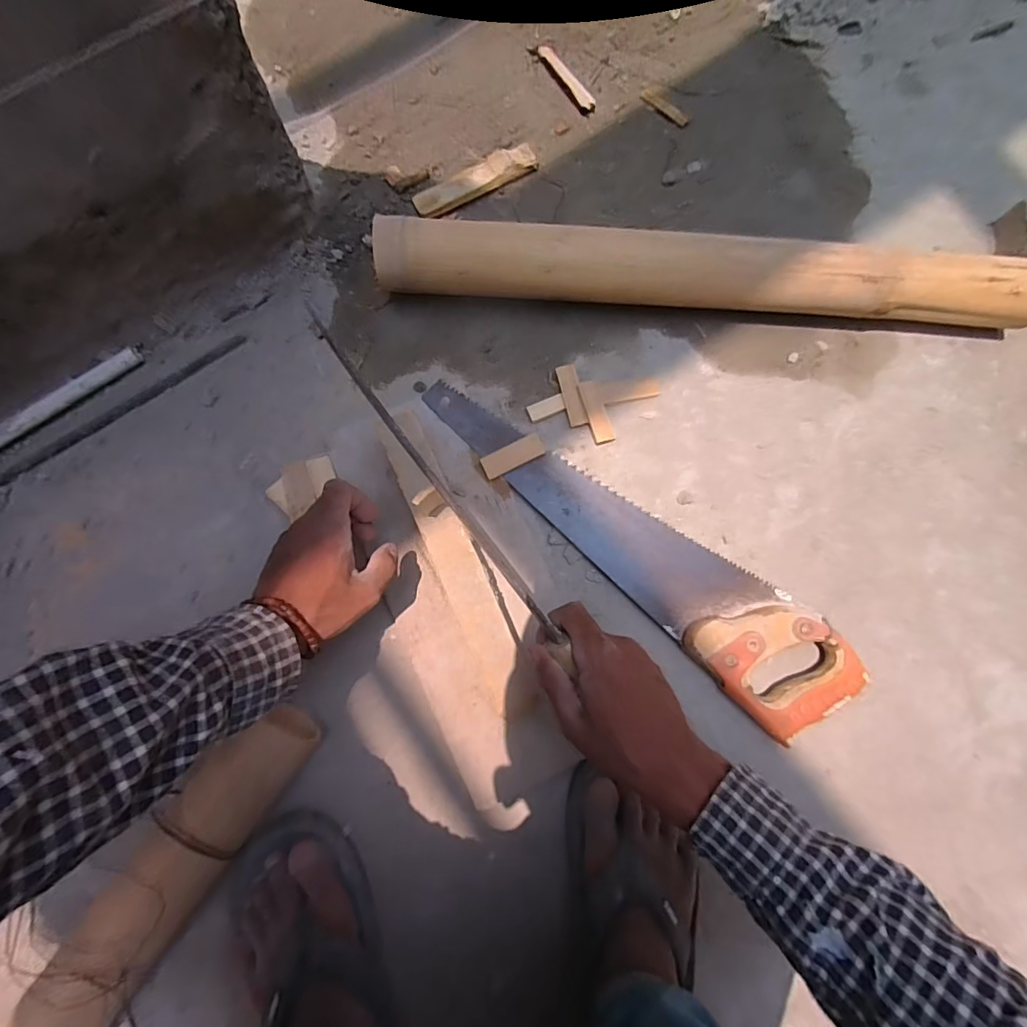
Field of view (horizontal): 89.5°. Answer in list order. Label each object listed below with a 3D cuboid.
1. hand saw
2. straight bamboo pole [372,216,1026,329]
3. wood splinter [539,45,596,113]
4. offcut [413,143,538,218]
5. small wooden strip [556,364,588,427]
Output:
[{"bbox_3d":[0.124,0.017,0.513,0.480,0.029,0.108,44,82,4],"label":"hand saw"},{"bbox_3d":[0.203,-0.237,0.535,0.675,0.075,0.067,1,82,-2],"label":"straight bamboo pole"},{"bbox_3d":[0.062,-0.503,0.598,0.017,0.005,0.099,-34,84,-7],"label":"wood splinter"},{"bbox_3d":[-0.042,-0.368,0.574,0.144,0.010,0.033,-29,84,-6],"label":"offcut"},{"bbox_3d":[0.060,-0.122,0.533,0.020,0.005,0.063,-15,92,7],"label":"small wooden strip"}]

